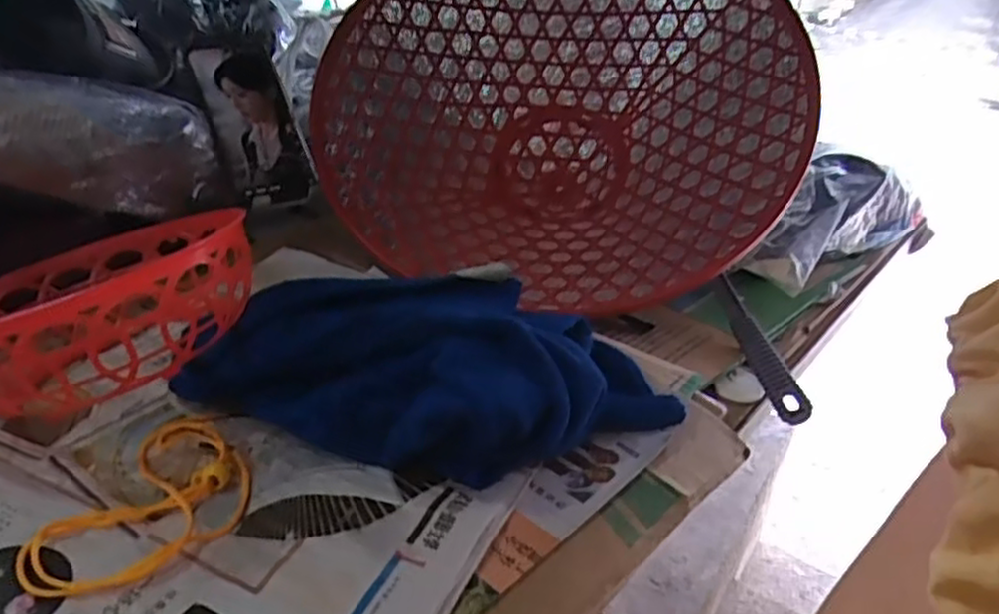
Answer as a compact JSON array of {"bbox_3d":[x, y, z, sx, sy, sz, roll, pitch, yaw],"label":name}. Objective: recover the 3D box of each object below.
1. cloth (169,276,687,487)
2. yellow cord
[{"bbox_3d":[-0.031,0.028,0.411,0.267,0.071,0.145,10,28,11],"label":"cloth"},{"bbox_3d":[-0.160,0.092,0.334,0.070,0.010,0.114,9,28,9],"label":"yellow cord"}]

